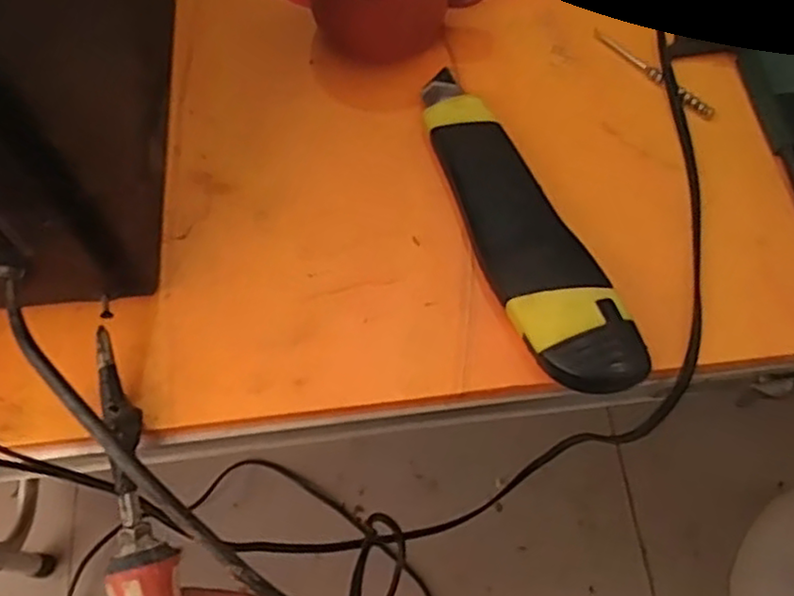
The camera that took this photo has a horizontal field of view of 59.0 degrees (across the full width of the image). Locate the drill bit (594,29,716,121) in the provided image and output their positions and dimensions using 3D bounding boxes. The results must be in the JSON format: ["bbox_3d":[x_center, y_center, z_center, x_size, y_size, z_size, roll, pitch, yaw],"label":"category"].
[{"bbox_3d":[0.118,-0.105,0.323,0.068,0.004,0.008,41,70,19],"label":"drill bit"}]

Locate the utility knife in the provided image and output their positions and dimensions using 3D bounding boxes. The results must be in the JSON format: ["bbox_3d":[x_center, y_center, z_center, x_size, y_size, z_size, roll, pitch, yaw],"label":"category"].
[{"bbox_3d":[0.045,-0.030,0.284,0.038,0.019,0.156,-22,65,-10],"label":"utility knife"}]

